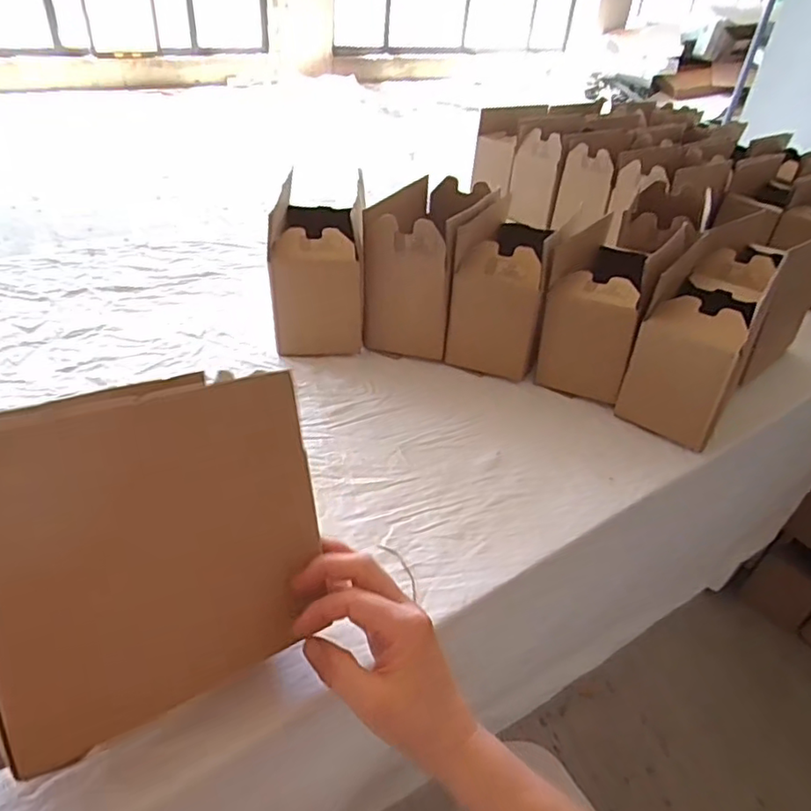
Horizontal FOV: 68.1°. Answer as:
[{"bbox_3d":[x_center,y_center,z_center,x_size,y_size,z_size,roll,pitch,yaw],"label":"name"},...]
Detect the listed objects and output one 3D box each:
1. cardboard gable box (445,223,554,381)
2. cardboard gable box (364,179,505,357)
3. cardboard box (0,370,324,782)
[{"bbox_3d":[0.136,-0.155,0.807,0.109,0.158,0.170,16,38,11],"label":"cardboard gable box"},{"bbox_3d":[0.035,-0.196,0.823,0.129,0.178,0.213,19,39,14],"label":"cardboard gable box"},{"bbox_3d":[-0.150,0.083,0.359,0.192,0.187,0.038,-17,14,-36],"label":"cardboard box"}]

